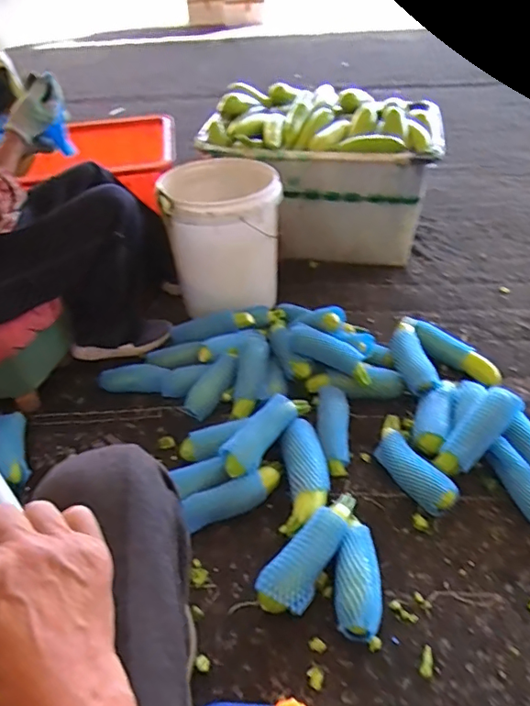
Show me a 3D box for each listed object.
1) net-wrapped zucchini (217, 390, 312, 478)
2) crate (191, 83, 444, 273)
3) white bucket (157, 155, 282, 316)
[{"bbox_3d":[-0.002,0.171,1.074,0.072,0.064,0.236,27,49,31],"label":"net-wrapped zucchini"},{"bbox_3d":[0.175,-0.574,1.717,0.726,0.489,0.444,2,40,9],"label":"crate"},{"bbox_3d":[-0.116,-0.320,1.486,0.313,0.362,0.364,-11,40,-7],"label":"white bucket"}]

